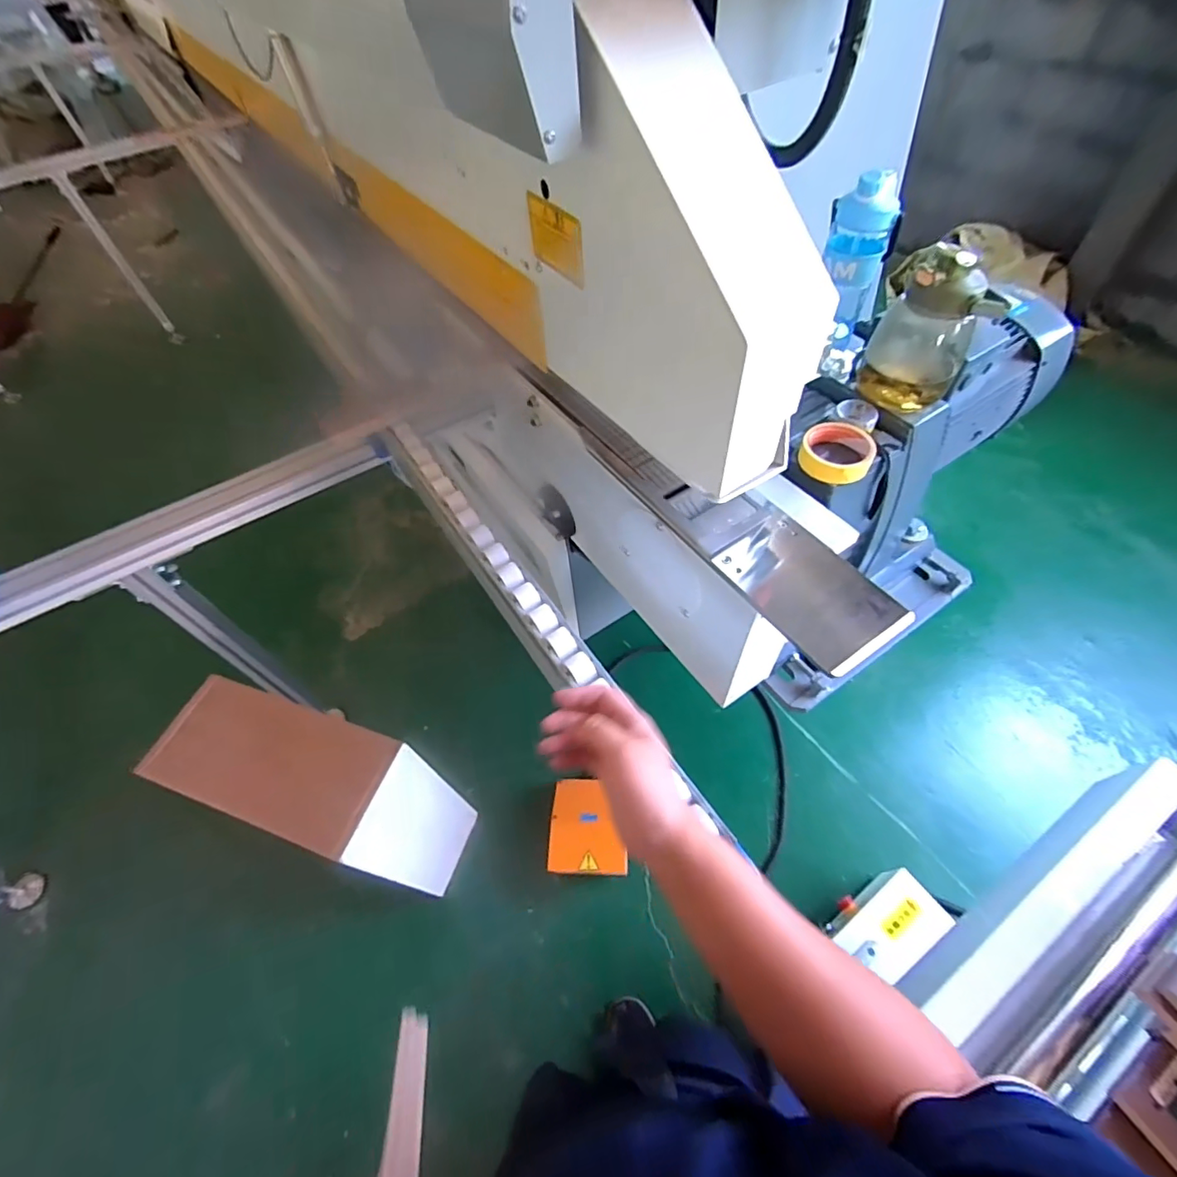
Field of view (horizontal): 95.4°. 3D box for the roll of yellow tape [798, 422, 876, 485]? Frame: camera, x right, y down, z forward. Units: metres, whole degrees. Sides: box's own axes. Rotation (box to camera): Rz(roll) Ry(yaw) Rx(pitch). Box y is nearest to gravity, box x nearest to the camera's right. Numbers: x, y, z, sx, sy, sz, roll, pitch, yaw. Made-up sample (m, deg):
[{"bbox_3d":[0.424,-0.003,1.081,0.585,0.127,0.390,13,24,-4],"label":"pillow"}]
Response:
[{"bbox_3d":[0.335,-0.183,0.726,0.091,0.039,0.091,-2,55,3],"label":"roll of yellow tape"}]

